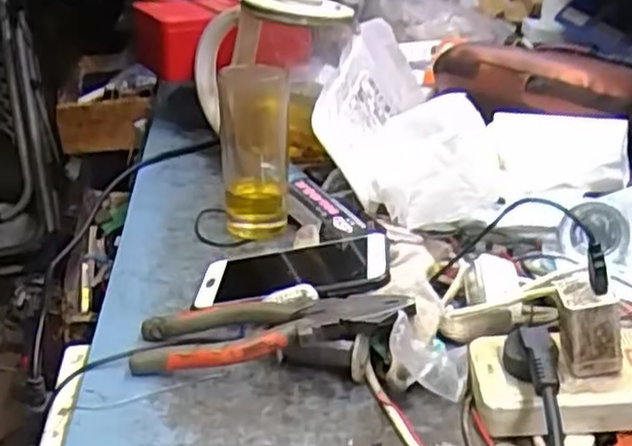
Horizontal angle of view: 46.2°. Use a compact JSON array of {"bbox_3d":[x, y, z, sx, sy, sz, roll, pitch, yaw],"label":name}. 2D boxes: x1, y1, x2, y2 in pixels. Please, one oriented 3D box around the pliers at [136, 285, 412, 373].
[{"bbox_3d":[-0.032,0.074,0.520,0.188,0.021,0.063,-9,25,7],"label":"pliers"}]

